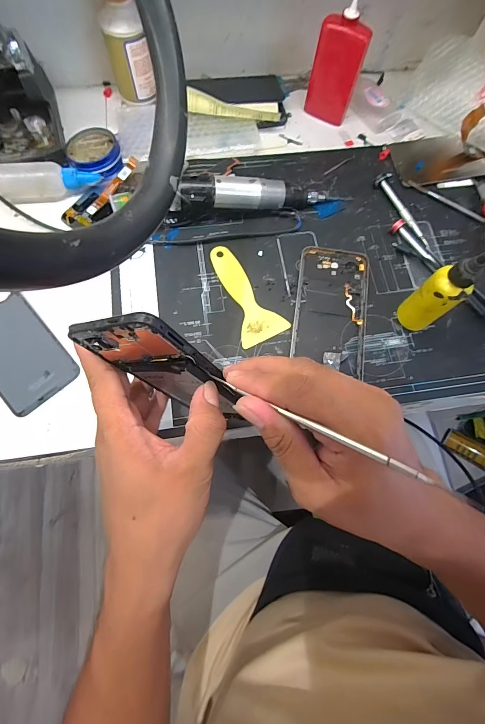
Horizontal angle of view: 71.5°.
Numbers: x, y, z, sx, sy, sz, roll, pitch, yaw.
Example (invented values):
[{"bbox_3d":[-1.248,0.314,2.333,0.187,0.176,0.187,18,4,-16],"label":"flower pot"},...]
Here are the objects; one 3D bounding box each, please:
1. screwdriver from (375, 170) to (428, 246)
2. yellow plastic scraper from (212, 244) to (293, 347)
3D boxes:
[{"bbox_3d":[0.194,-0.184,0.408,0.019,0.015,0.101,-25,77,-8],"label":"screwdriver"},{"bbox_3d":[0.001,-0.078,0.372,0.051,0.004,0.122,-24,77,-8],"label":"yellow plastic scraper"}]

